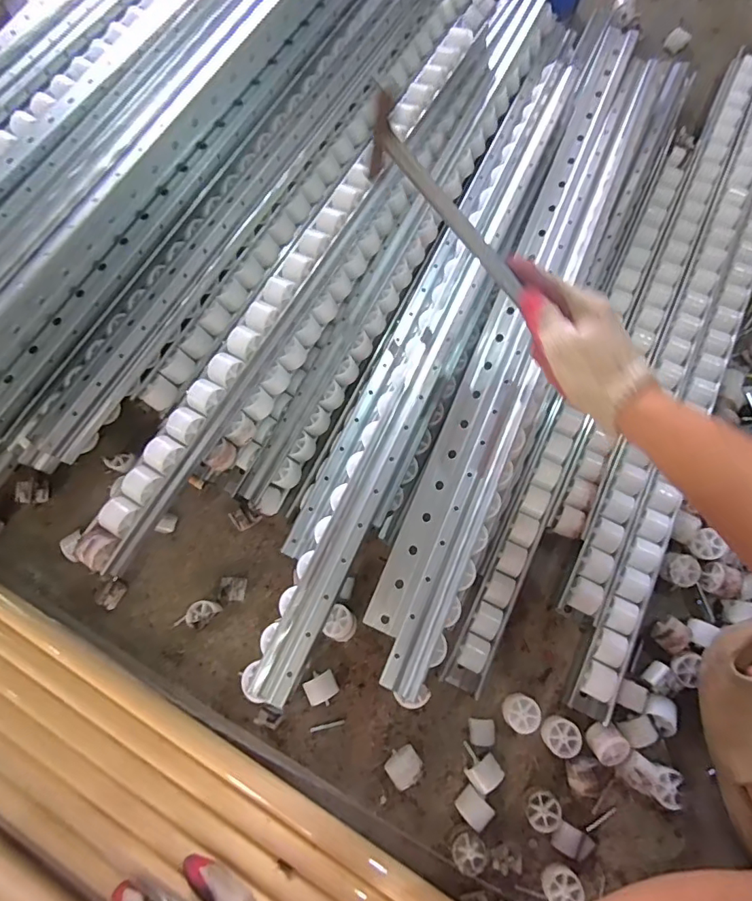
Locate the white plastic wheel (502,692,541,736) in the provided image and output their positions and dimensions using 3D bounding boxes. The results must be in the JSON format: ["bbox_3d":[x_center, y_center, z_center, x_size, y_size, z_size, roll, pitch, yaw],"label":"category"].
[{"bbox_3d":[0.154,0.278,0.512,0.036,0.021,0.035,0,74,1],"label":"white plastic wheel"}]

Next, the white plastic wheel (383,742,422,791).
[{"bbox_3d":[0.029,0.328,0.503,0.035,0.024,0.031,-28,75,-7],"label":"white plastic wheel"}]

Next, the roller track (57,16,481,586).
[{"bbox_3d":[-0.070,-0.224,0.562,0.048,0.047,0.790,30,77,9],"label":"roller track"}]

